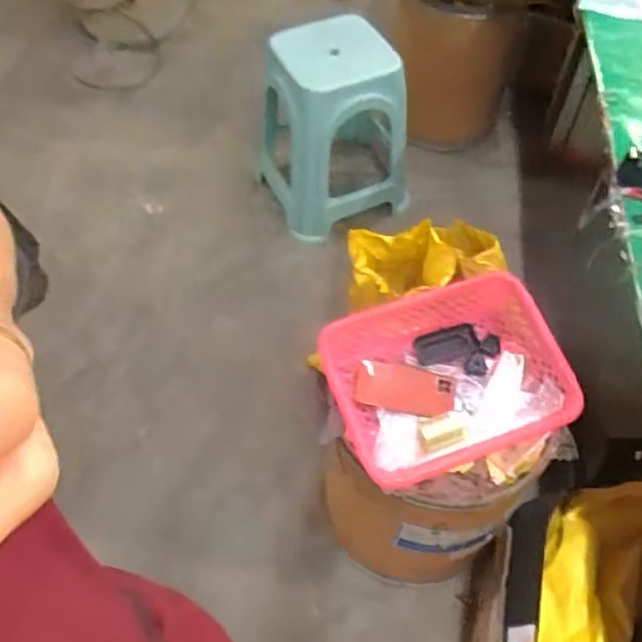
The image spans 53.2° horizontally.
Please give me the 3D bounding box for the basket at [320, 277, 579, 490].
[{"bbox_3d":[0.198,0.092,1.008,0.372,0.109,0.271,-17,56,-12],"label":"basket"}]

